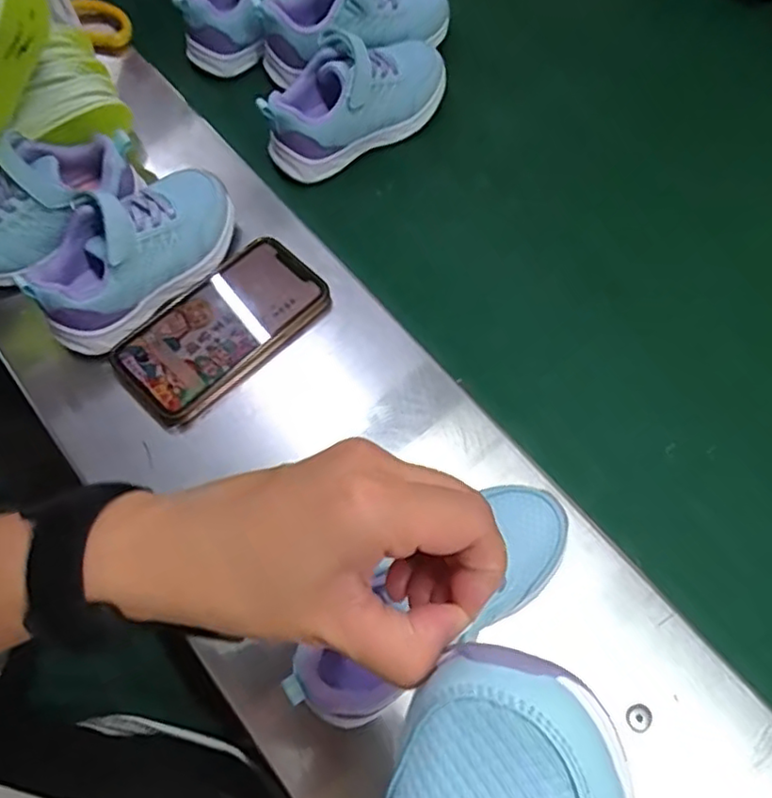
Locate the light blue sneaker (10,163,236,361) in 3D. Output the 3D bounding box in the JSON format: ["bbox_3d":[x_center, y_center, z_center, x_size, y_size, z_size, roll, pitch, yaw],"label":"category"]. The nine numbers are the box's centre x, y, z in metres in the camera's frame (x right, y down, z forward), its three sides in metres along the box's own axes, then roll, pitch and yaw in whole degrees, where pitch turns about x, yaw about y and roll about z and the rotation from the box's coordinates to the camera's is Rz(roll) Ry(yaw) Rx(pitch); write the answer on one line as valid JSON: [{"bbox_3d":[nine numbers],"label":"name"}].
[{"bbox_3d":[-0.177,-0.110,0.438,0.157,0.060,0.071,-41,73,-16],"label":"light blue sneaker"}]

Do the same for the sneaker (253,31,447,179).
[{"bbox_3d":[-0.018,-0.268,0.541,0.184,0.078,0.074,-41,73,-16],"label":"sneaker"}]

